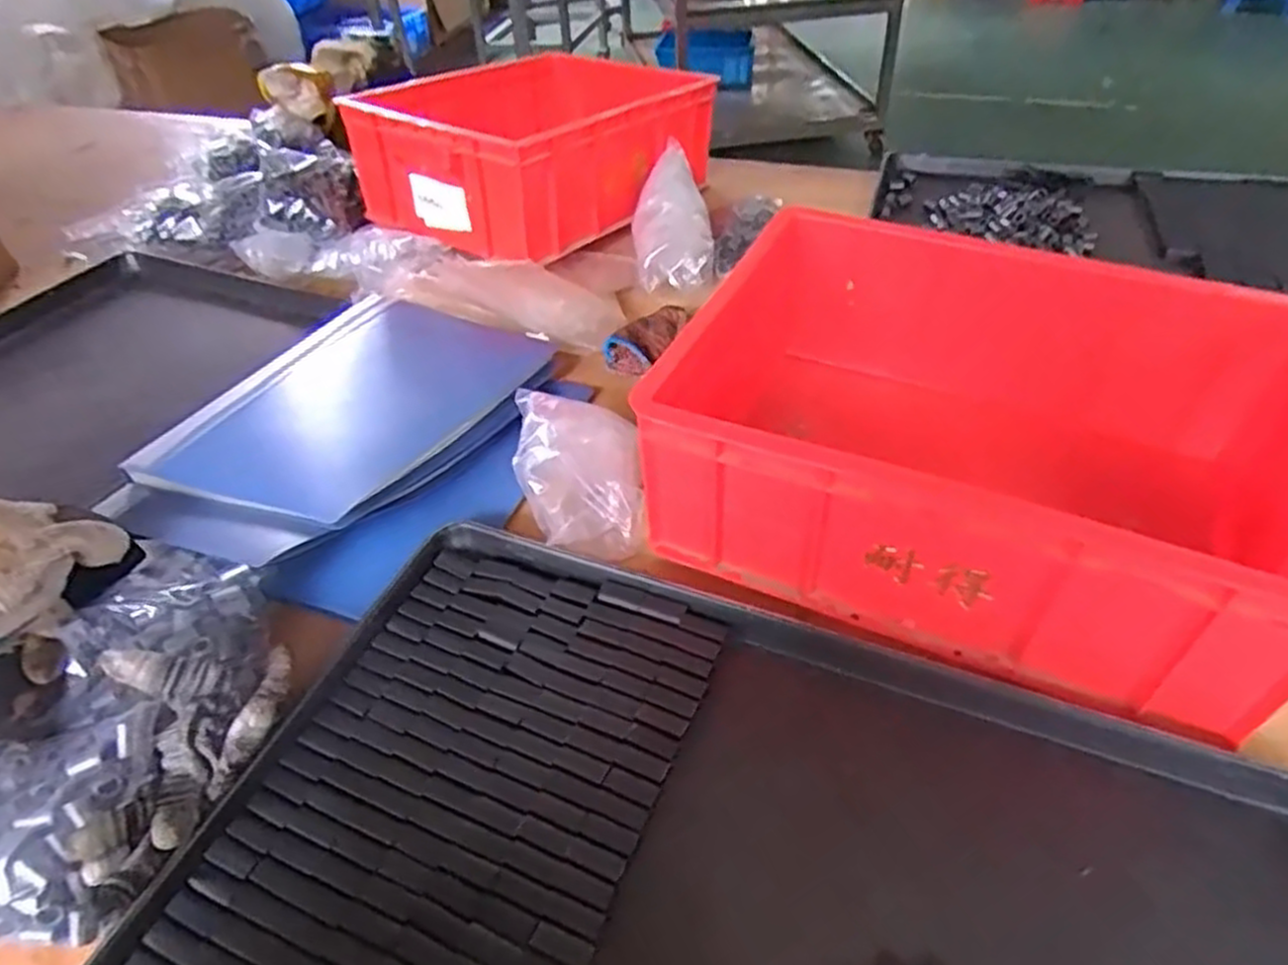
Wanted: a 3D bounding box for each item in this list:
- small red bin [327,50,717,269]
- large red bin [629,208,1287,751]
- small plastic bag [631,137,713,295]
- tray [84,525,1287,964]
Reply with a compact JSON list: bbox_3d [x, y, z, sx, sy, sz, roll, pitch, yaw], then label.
[{"bbox_3d":[-0.130,-0.432,1.002,0.304,0.141,0.375,28,52,28],"label":"small red bin"},{"bbox_3d":[0.240,-0.023,0.586,0.399,0.186,0.306,17,48,19],"label":"large red bin"},{"bbox_3d":[0.029,-0.309,0.895,0.086,0.050,0.191,-3,63,0],"label":"small plastic bag"},{"bbox_3d":[0.048,0.231,0.394,0.589,0.034,0.392,15,46,19],"label":"tray"}]

